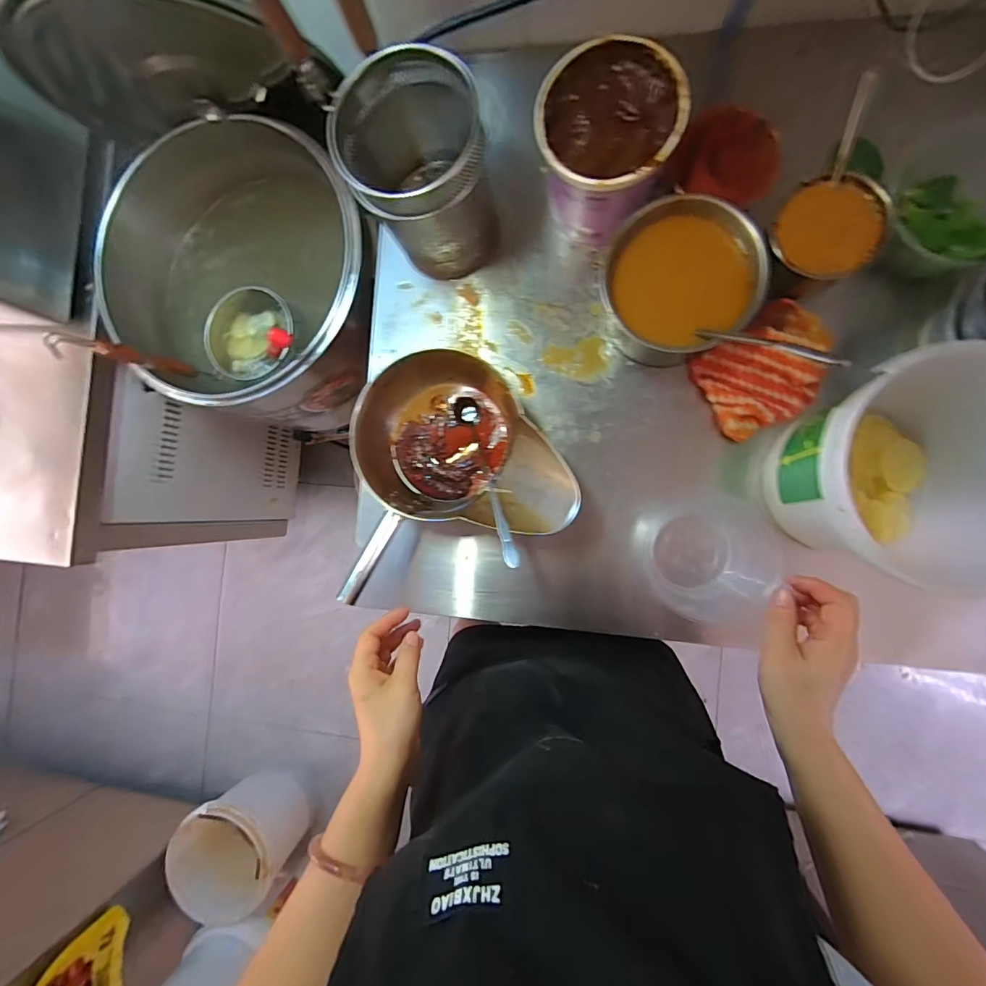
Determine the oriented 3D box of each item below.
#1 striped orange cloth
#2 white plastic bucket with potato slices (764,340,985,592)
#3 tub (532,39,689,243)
[{"bbox_3d":[0.344,-0.154,0.568,0.167,0.044,0.127,-32,84,6],"label":"striped orange cloth"},{"bbox_3d":[0.418,-0.023,0.467,0.213,0.184,0.200,0,88,8],"label":"white plastic bucket with potato slices"},{"bbox_3d":[0.136,-0.411,0.559,0.156,0.133,0.167,0,88,8],"label":"tub"}]

